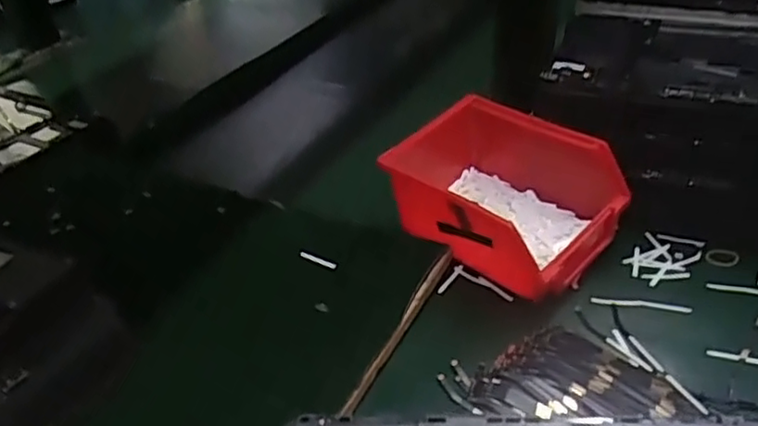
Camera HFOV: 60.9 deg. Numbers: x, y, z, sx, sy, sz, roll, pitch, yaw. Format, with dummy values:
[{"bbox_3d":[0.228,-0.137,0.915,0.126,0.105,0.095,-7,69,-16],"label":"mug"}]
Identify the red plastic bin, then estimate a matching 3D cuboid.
[{"bbox_3d":[0.084,-0.012,0.458,0.153,0.078,0.108,24,45,34],"label":"red plastic bin"}]

